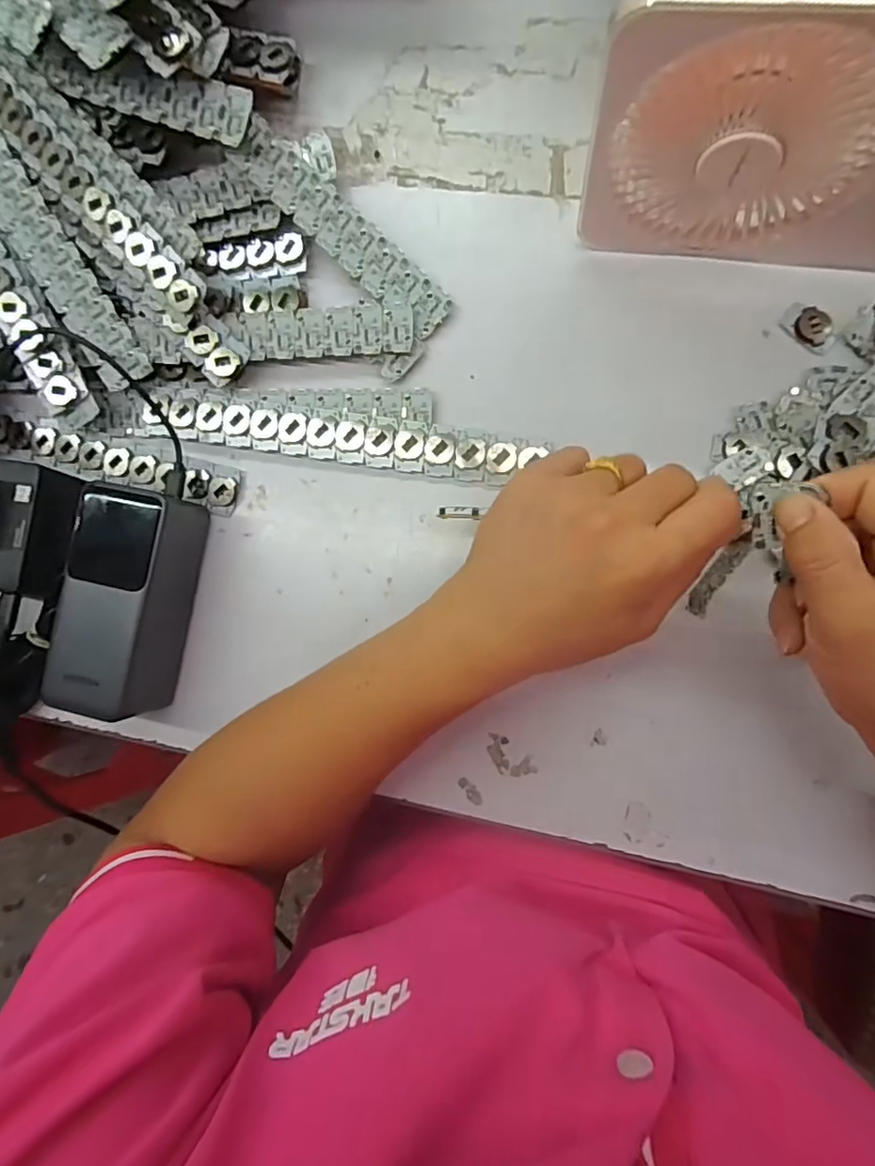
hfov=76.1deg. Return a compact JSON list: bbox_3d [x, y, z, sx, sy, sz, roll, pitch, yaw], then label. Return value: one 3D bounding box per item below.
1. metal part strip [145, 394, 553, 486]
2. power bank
[{"bbox_3d":[-0.056,-0.087,0.338,0.232,0.005,0.028,10,99,7],"label":"metal part strip"},{"bbox_3d":[-0.183,0.010,0.332,0.056,0.055,0.129,12,91,8],"label":"power bank"}]

